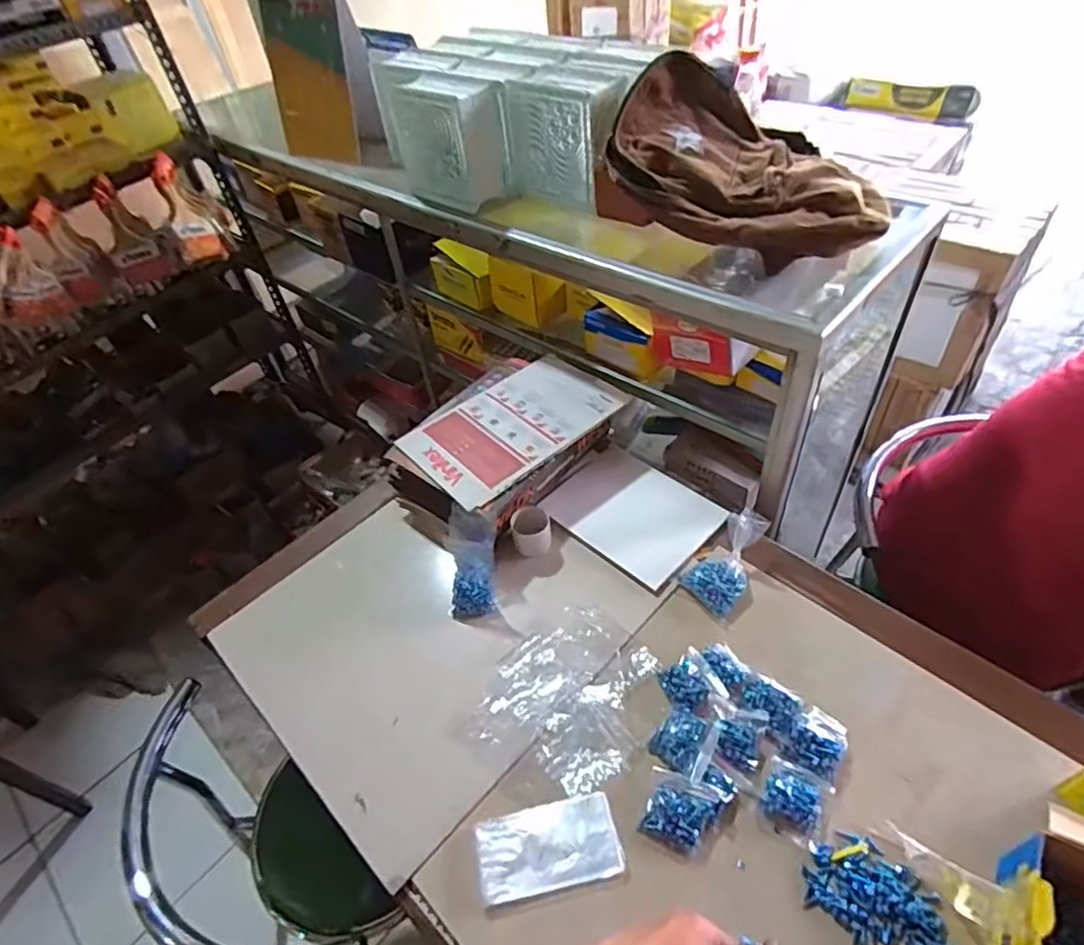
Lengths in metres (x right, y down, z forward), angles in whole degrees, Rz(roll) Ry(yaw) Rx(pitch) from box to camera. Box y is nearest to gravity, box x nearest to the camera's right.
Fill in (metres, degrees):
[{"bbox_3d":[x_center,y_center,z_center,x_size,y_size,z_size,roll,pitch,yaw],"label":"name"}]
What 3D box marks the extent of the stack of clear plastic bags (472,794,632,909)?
[{"bbox_3d":[0.007,0.420,0.694,0.155,0.011,0.084,-14,47,-4],"label":"stack of clear plastic bags"}]

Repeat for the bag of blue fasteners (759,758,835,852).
[{"bbox_3d":[0.284,0.367,0.693,0.065,0.025,0.072,21,53,26],"label":"bag of blue fasteners"}]

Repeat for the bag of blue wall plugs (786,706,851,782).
[{"bbox_3d":[0.330,0.316,0.735,0.060,0.030,0.079,27,56,29],"label":"bag of blue wall plugs"}]

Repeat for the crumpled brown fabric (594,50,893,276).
[{"bbox_3d":[0.279,-0.455,0.901,0.420,0.199,0.209,8,49,16],"label":"crumpled brown fabric"}]

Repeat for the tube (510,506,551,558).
[{"bbox_3d":[-0.016,0.095,0.958,0.057,0.072,0.053,-5,47,5],"label":"tube"}]

